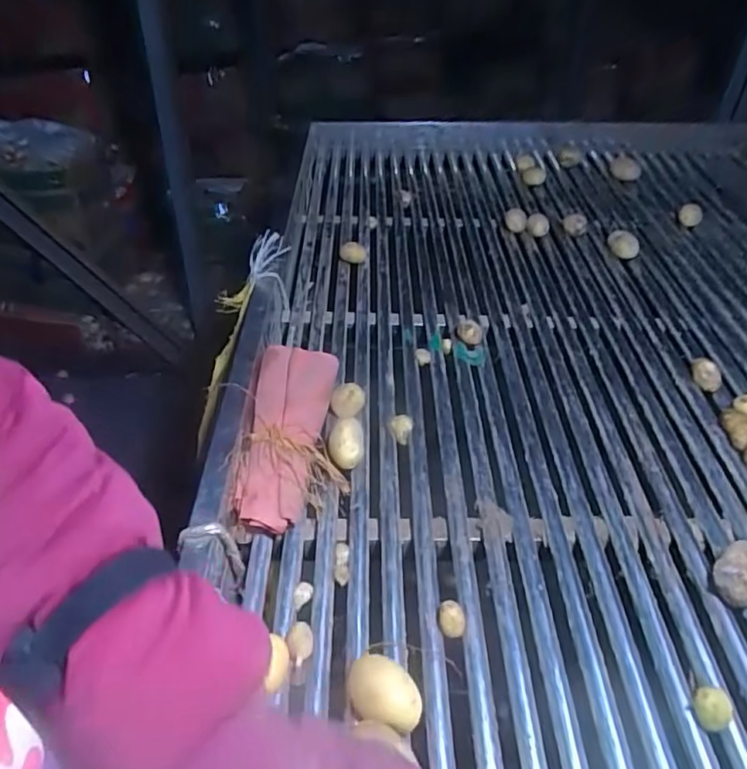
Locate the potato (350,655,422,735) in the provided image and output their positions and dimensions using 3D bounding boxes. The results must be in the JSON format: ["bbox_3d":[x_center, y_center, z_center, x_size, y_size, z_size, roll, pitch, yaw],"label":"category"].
[{"bbox_3d":[0.008,0.227,0.428,0.054,0.038,0.041,13,41,15],"label":"potato"}]

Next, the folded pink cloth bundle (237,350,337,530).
[{"bbox_3d":[-0.086,0.051,0.620,0.079,0.048,0.233,1,39,0],"label":"folded pink cloth bundle"}]

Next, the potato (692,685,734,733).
[{"bbox_3d":[0.247,0.238,0.430,0.025,0.023,0.026,-1,41,1],"label":"potato"}]

